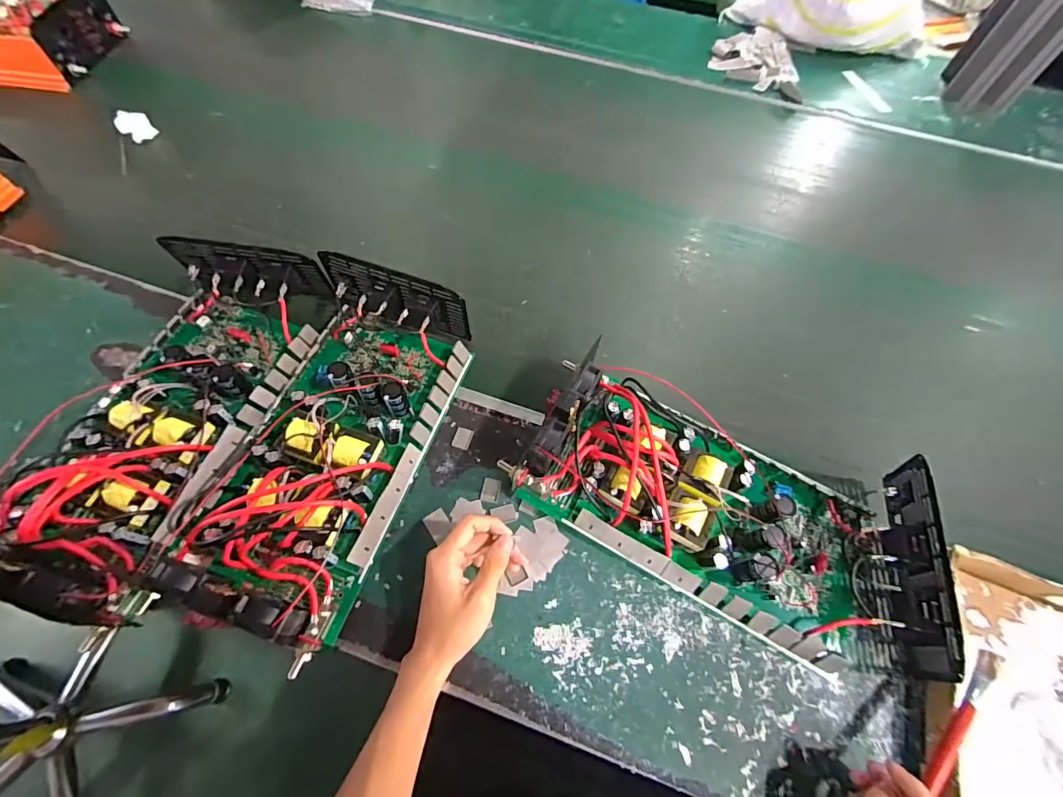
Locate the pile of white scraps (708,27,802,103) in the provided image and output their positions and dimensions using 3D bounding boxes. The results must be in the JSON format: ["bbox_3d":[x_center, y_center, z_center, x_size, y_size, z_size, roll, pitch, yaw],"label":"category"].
[{"bbox_3d":[0.456,-0.682,0.918,0.165,0.042,0.188,11,61,3],"label":"pile of white scraps"}]

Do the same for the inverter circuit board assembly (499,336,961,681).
[{"bbox_3d":[0.200,0.100,0.444,0.403,0.082,0.197,25,63,10],"label":"inverter circuit board assembly"}]

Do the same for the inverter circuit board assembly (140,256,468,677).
[{"bbox_3d":[-0.210,0.030,0.470,0.197,0.068,0.381,16,62,6],"label":"inverter circuit board assembly"}]

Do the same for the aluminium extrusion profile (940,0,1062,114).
[{"bbox_3d":[0.869,-0.647,0.794,0.139,0.248,0.073,39,66,17],"label":"aluminium extrusion profile"}]

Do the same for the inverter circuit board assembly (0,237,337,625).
[{"bbox_3d":[-0.385,0.001,0.490,0.215,0.082,0.411,21,62,8],"label":"inverter circuit board assembly"}]

